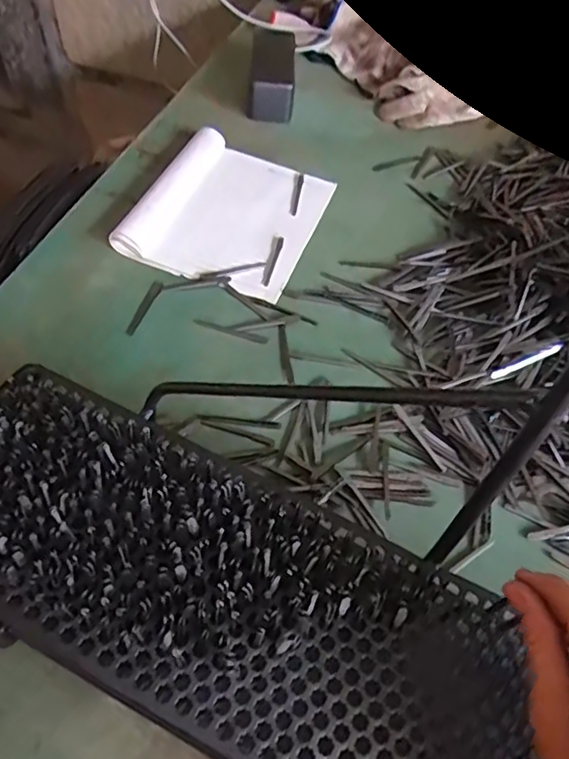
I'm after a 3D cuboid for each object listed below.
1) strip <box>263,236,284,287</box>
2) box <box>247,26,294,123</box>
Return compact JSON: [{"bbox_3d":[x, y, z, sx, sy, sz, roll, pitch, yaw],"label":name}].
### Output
[{"bbox_3d":[-0.011,-0.118,0.580,0.011,0.004,0.068,11,56,3],"label":"strip"},{"bbox_3d":[-0.014,-0.380,0.723,0.054,0.046,0.132,3,55,-2],"label":"box"}]

